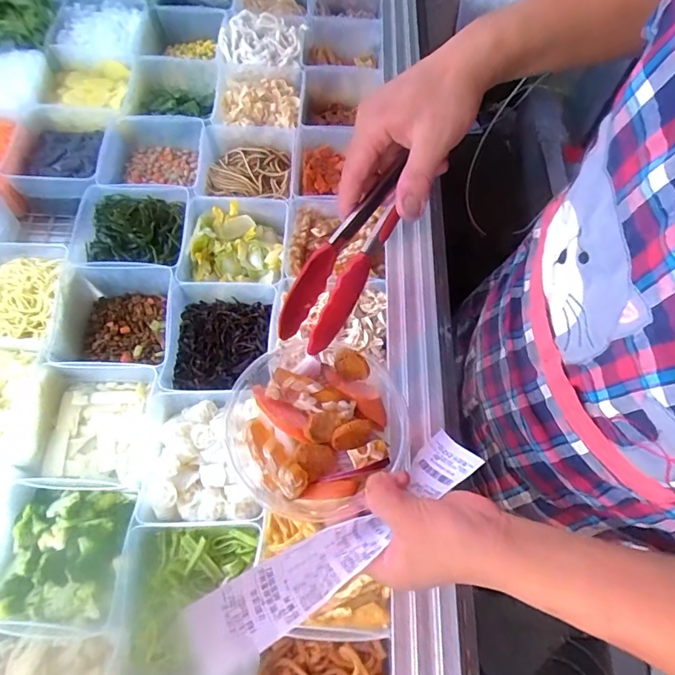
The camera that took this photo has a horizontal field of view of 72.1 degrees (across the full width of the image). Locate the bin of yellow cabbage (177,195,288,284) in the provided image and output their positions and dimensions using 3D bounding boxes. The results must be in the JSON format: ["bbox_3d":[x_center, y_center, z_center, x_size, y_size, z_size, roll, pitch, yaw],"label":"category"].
[{"bbox_3d":[-0.185,-0.157,0.844,0.172,0.088,0.184,-1,62,-1],"label":"bin of yellow cabbage"}]

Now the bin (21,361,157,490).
[{"bbox_3d":[-0.363,0.132,0.692,0.163,0.076,0.175,4,62,2],"label":"bin"}]

